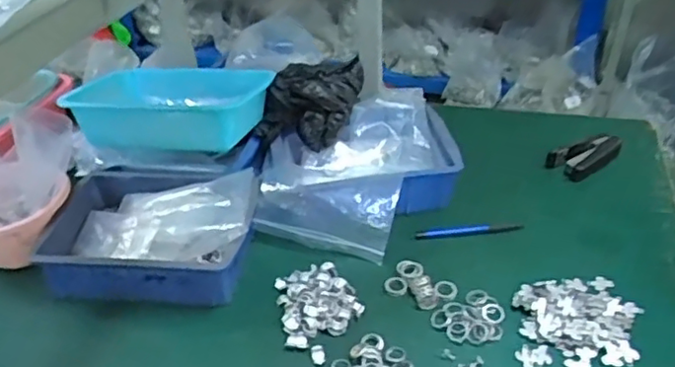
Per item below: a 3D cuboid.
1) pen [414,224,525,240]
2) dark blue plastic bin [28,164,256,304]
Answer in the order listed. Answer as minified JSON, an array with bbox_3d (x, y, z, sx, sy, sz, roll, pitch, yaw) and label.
[{"bbox_3d":[0.171,0.062,0.835,0.138,0.009,0.013,-6,36,-4],"label":"pen"},{"bbox_3d":[-0.226,0.057,0.809,0.246,0.082,0.182,0,36,5],"label":"dark blue plastic bin"}]

